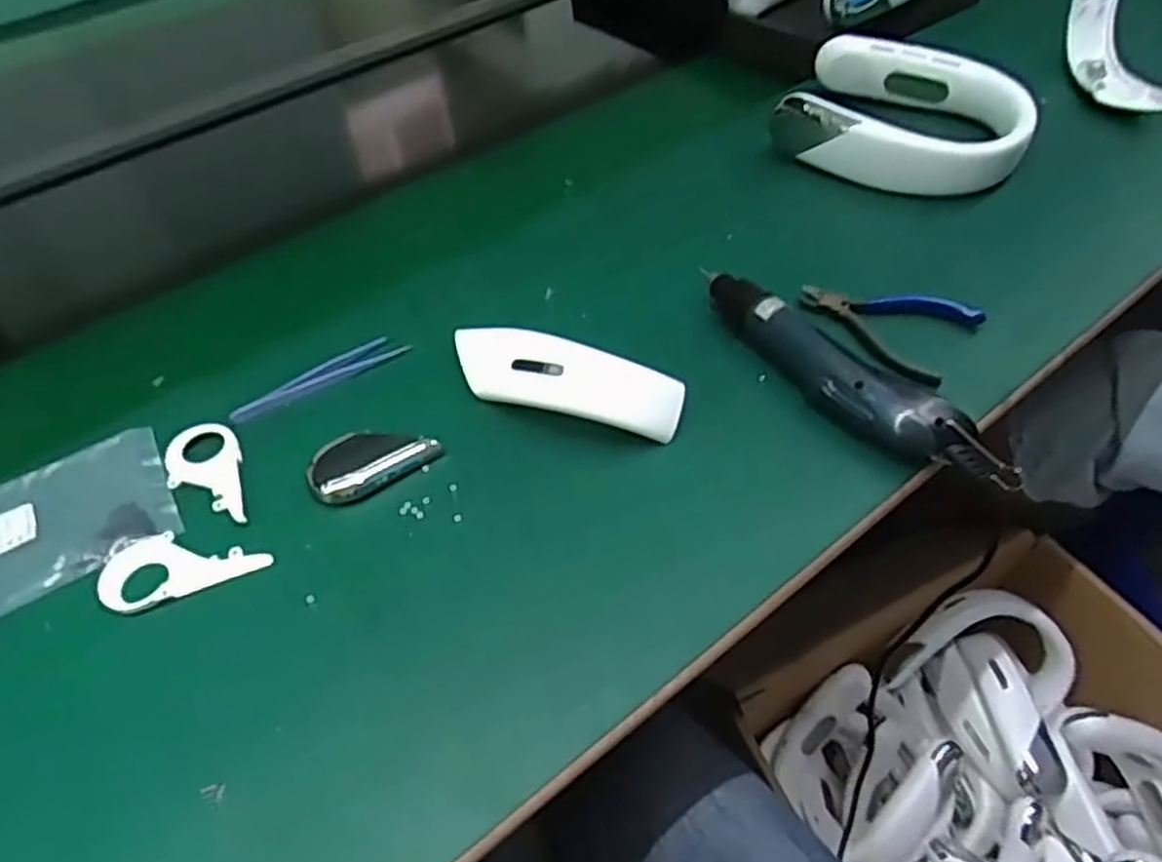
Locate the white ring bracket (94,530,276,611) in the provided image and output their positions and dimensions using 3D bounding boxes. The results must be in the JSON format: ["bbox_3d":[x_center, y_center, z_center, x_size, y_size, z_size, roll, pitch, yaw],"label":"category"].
[{"bbox_3d":[-0.235,0.077,0.456,0.092,0.005,0.049,-20,51,-13],"label":"white ring bracket"}]

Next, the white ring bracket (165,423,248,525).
[{"bbox_3d":[-0.241,0.029,0.495,0.046,0.006,0.090,-20,51,-12],"label":"white ring bracket"}]

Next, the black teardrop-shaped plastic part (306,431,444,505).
[{"bbox_3d":[-0.136,0.016,0.498,0.079,0.012,0.046,-25,53,-17],"label":"black teardrop-shaped plastic part"}]

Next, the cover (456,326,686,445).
[{"bbox_3d":[-0.017,-0.036,0.501,0.169,0.047,0.047,16,53,17],"label":"cover"}]

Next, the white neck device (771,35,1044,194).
[{"bbox_3d":[0.294,-0.290,0.700,0.209,0.059,0.187,18,53,18],"label":"white neck device"}]

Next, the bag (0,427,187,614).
[{"bbox_3d":[-0.337,0.058,0.478,0.152,0.010,0.105,-26,55,-17],"label":"bag"}]

